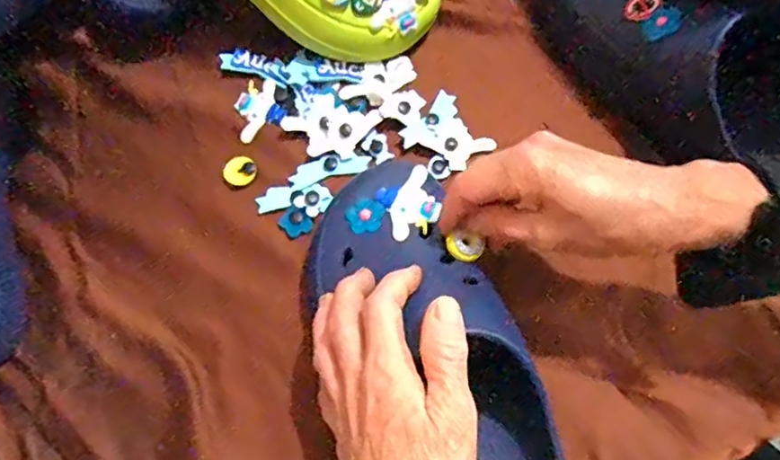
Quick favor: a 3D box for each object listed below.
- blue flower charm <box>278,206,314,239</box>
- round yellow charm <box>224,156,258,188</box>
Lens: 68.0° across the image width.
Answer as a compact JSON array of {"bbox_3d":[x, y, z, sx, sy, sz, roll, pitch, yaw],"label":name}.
[{"bbox_3d":[-0.071,-0.006,0.435,0.021,0.008,0.021,-34,68,-11],"label":"blue flower charm"},{"bbox_3d":[-0.117,-0.046,0.453,0.024,0.008,0.023,-1,66,3],"label":"round yellow charm"}]

